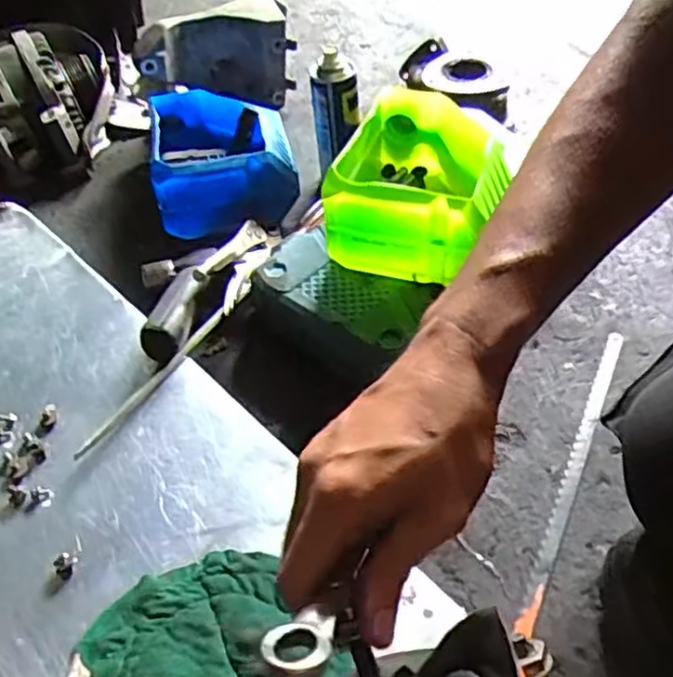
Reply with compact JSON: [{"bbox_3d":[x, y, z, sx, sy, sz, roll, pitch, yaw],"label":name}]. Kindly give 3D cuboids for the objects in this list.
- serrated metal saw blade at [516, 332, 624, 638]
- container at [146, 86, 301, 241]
[{"bbox_3d":[0.198,0.099,0.567,0.015,0.005,0.301,18,51,20],"label":"serrated metal saw blade"},{"bbox_3d":[-0.133,-0.214,0.823,0.156,0.100,0.167,-9,47,-3],"label":"container"}]

